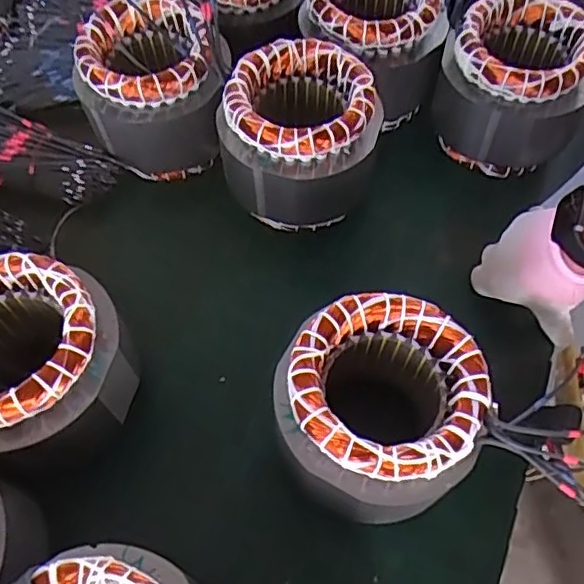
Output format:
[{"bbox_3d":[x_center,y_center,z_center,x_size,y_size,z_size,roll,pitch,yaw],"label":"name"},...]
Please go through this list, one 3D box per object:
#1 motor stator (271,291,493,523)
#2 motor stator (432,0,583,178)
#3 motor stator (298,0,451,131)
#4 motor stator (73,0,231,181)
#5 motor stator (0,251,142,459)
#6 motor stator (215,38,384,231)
[{"bbox_3d":[0.065,0.084,0.457,0.142,0.133,0.138,6,61,5],"label":"motor stator"},{"bbox_3d":[0.219,-0.201,0.612,0.139,0.130,0.133,15,62,9],"label":"motor stator"},{"bbox_3d":[0.087,-0.261,0.640,0.137,0.123,0.137,0,61,1],"label":"motor stator"},{"bbox_3d":[-0.131,-0.205,0.612,0.139,0.141,0.126,-12,61,-5],"label":"motor stator"},{"bbox_3d":[-0.195,0.052,0.464,0.134,0.113,0.124,0,61,1],"label":"motor stator"},{"bbox_3d":[0.010,-0.140,0.585,0.140,0.139,0.130,0,61,1],"label":"motor stator"}]

